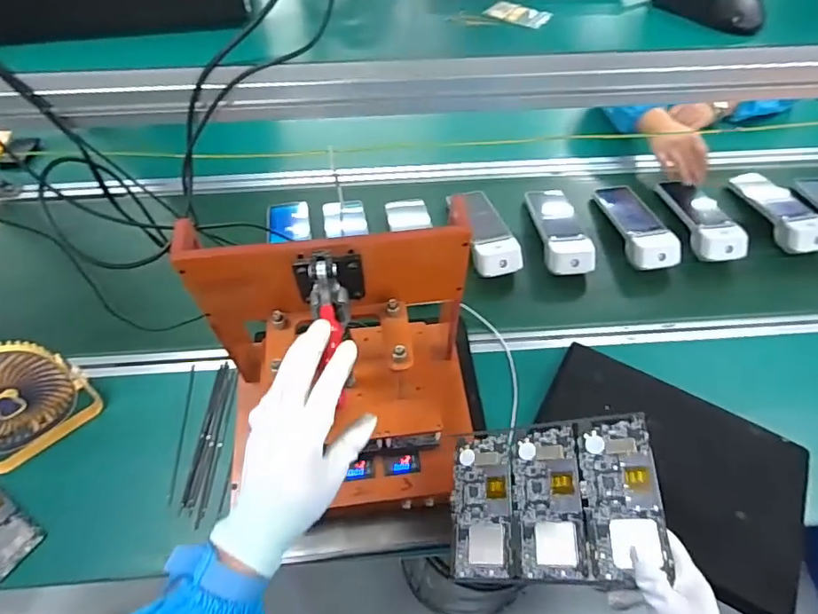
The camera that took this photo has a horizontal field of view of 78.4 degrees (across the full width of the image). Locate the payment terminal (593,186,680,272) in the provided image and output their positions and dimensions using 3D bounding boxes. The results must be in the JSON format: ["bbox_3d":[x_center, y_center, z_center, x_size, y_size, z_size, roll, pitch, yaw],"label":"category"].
[{"bbox_3d":[0.447,-0.165,0.999,0.088,0.050,0.233,-2,43,-2],"label":"payment terminal"}]

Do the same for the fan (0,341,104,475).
[{"bbox_3d":[-0.542,0.136,0.685,0.069,0.162,0.165,36,62,22],"label":"fan"}]

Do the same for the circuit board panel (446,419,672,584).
[{"bbox_3d":[0.149,0.204,0.540,0.218,0.010,0.161,-15,49,26],"label":"circuit board panel"}]

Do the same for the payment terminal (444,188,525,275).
[{"bbox_3d":[0.149,-0.149,0.964,0.094,0.048,0.218,-9,56,-7],"label":"payment terminal"}]

